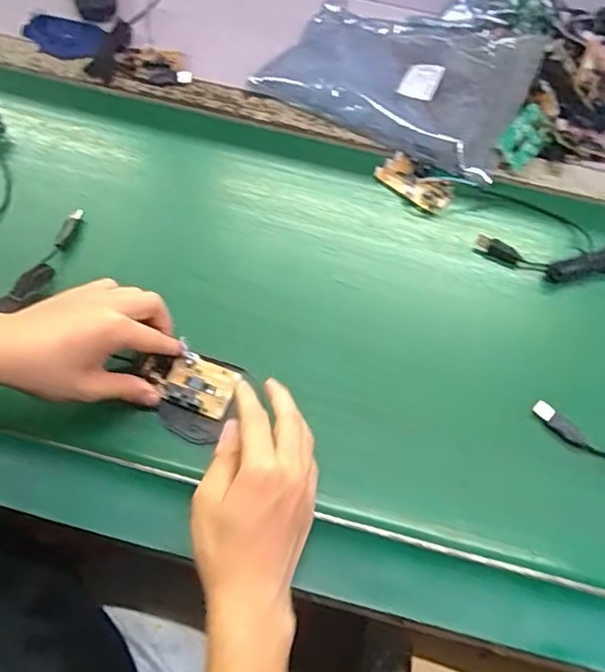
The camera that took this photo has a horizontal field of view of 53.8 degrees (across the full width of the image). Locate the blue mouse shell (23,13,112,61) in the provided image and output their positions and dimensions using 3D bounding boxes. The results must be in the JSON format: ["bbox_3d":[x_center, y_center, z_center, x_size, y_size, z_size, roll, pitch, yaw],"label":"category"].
[{"bbox_3d":[-0.301,-0.375,0.748,0.105,0.010,0.070,17,64,5],"label":"blue mouse shell"}]

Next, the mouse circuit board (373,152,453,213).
[{"bbox_3d":[0.120,-0.162,0.626,0.040,0.012,0.080,-40,72,-20],"label":"mouse circuit board"}]

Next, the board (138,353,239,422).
[{"bbox_3d":[-0.096,0.037,0.503,0.080,0.014,0.046,20,65,7],"label":"board"}]

